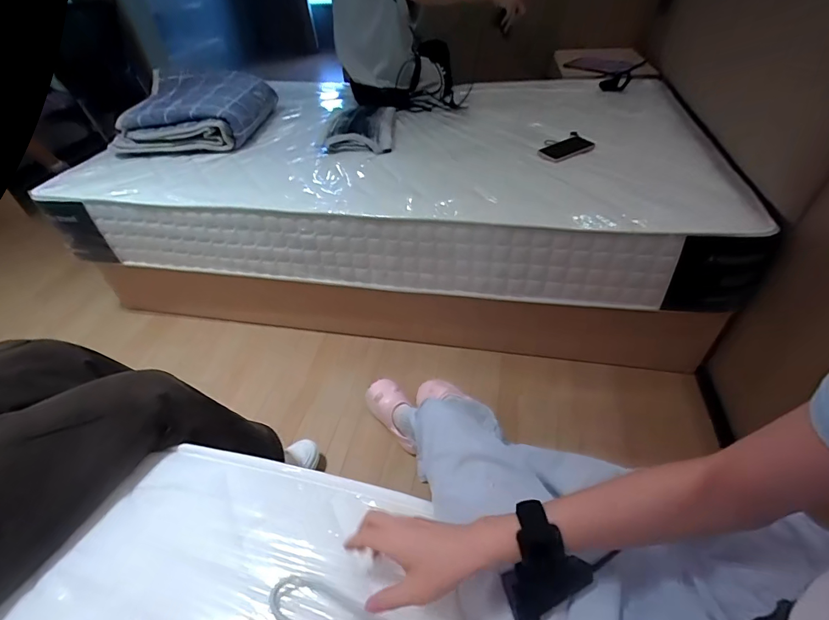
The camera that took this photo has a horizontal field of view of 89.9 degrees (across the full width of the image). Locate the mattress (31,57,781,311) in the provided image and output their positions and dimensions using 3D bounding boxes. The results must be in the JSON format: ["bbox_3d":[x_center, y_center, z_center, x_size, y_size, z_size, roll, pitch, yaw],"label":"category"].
[{"bbox_3d":[-0.070,-0.478,1.408,1.879,0.249,0.946,5,43,9],"label":"mattress"}]

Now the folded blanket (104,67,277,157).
[{"bbox_3d":[-0.758,-0.694,1.440,0.432,0.165,0.440,-3,43,1],"label":"folded blanket"}]

